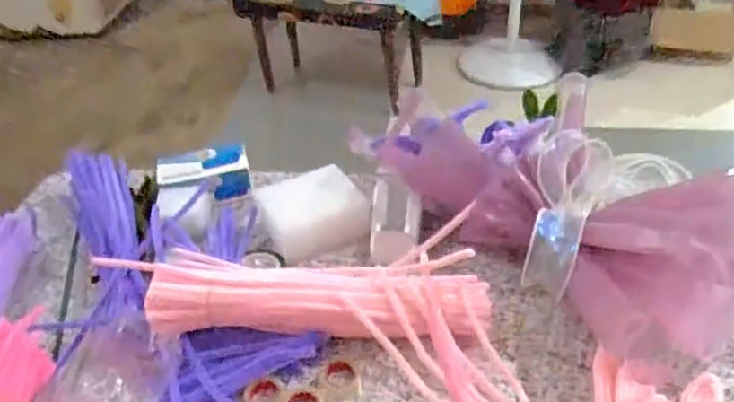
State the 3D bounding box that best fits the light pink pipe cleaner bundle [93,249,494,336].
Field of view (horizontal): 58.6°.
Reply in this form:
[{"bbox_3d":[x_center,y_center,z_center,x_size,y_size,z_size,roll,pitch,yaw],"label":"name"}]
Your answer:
[{"bbox_3d":[-0.063,0.086,0.578,0.338,0.062,0.087,1,38,6],"label":"light pink pipe cleaner bundle"}]

